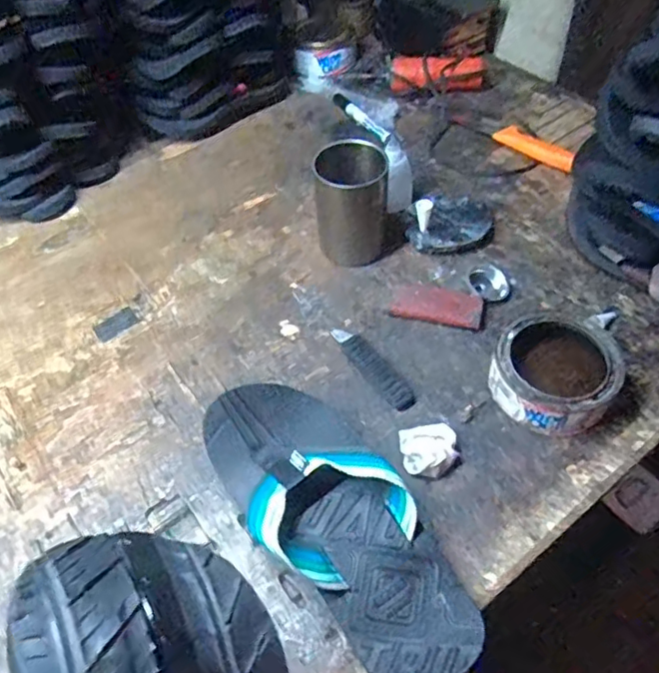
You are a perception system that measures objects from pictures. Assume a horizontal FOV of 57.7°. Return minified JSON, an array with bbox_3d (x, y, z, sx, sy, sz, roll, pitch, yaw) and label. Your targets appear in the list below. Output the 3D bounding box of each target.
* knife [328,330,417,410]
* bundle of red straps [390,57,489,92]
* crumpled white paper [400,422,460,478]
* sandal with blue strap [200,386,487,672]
[{"bbox_3d":[0.041,0.025,0.555,0.030,0.012,0.106,-29,55,-17],"label":"knife"},{"bbox_3d":[0.149,-0.367,0.828,0.127,0.040,0.054,8,53,11],"label":"bundle of red straps"},{"bbox_3d":[0.082,0.094,0.491,0.045,0.026,0.037,-9,52,-2],"label":"crumpled white paper"},{"bbox_3d":[0.003,0.136,0.445,0.107,0.064,0.252,-29,55,-17],"label":"sandal with blue strap"}]

